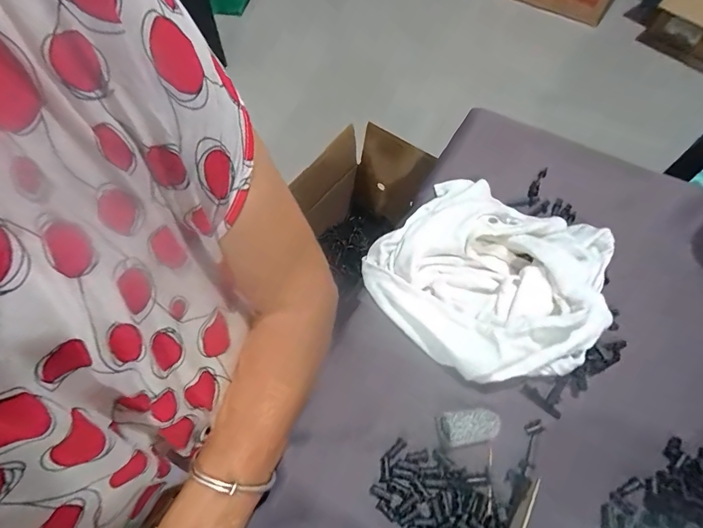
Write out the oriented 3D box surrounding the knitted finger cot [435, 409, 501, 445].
[{"bbox_3d":[0.094,0.129,0.296,0.047,0.013,0.024,-5,60,-5],"label":"knitted finger cot"}]

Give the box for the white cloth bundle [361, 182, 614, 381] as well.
[{"bbox_3d":[0.129,0.003,0.344,0.199,0.059,0.189,35,65,17],"label":"white cloth bundle"}]

